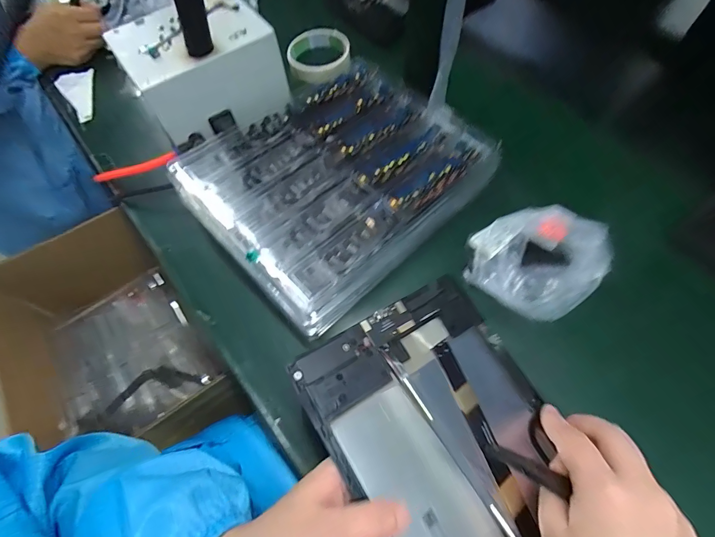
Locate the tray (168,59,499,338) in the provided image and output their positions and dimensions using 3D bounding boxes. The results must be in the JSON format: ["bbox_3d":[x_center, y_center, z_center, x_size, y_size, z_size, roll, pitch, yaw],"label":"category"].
[{"bbox_3d":[-0.018,-0.101,0.383,0.272,0.019,0.227,-39,68,-17],"label":"tray"}]

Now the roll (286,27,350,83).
[{"bbox_3d":[-0.055,-0.302,0.532,0.086,0.031,0.094,-5,63,-1],"label":"roll"}]

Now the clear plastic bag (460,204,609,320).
[{"bbox_3d":[0.161,-0.007,0.343,0.107,0.059,0.109,40,71,20],"label":"clear plastic bag"}]

